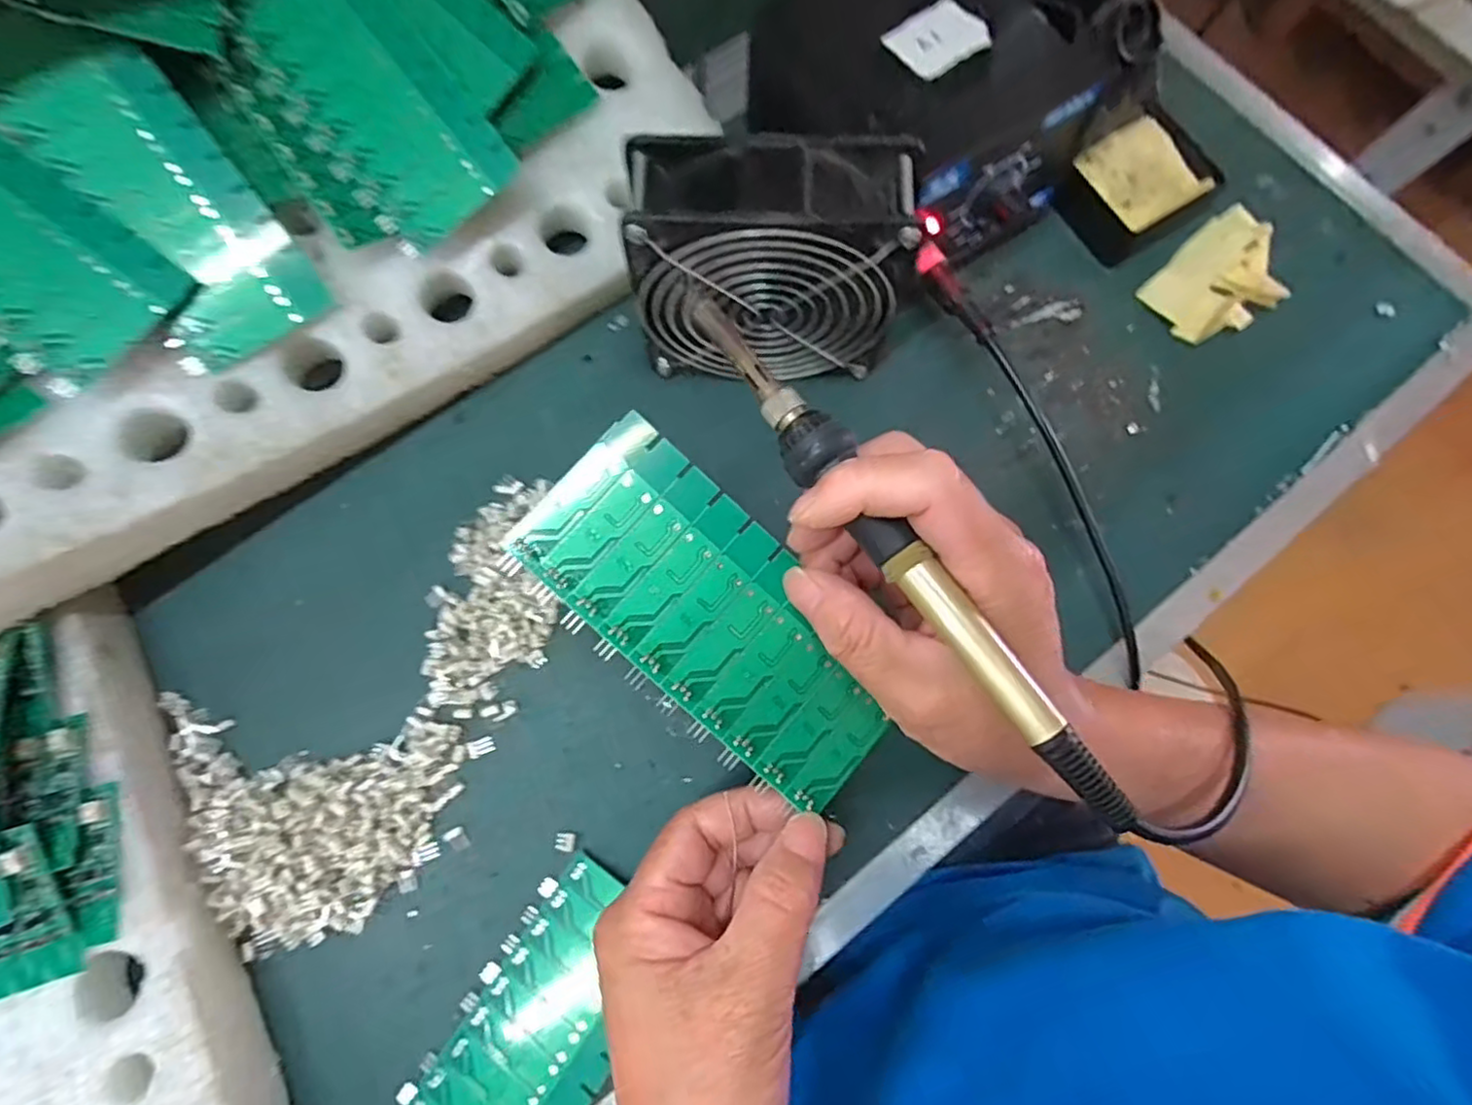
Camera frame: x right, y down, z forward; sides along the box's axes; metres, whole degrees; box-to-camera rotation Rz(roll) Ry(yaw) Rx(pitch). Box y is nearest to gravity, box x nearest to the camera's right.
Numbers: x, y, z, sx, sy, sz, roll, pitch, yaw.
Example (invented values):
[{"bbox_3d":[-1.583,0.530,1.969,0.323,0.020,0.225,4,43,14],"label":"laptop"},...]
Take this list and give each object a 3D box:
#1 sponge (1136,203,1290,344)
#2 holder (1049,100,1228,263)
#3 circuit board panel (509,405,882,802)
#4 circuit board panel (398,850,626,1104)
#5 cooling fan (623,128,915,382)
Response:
[{"bbox_3d":[0.267,-0.150,0.367,0.070,0.018,0.056,-41,81,-10],"label":"sponge"},{"bbox_3d":[0.224,-0.207,0.376,0.078,0.026,0.061,-35,80,-9],"label":"holder"},{"bbox_3d":[-0.007,0.023,0.226,0.062,0.004,0.136,-41,93,-10],"label":"circuit board panel"},{"bbox_3d":[-0.087,0.209,0.287,0.066,0.014,0.136,33,78,6],"label":"circuit board panel"},{"bbox_3d":[0.013,-0.126,0.309,0.113,0.117,0.053,-6,77,-3],"label":"cooling fan"}]

